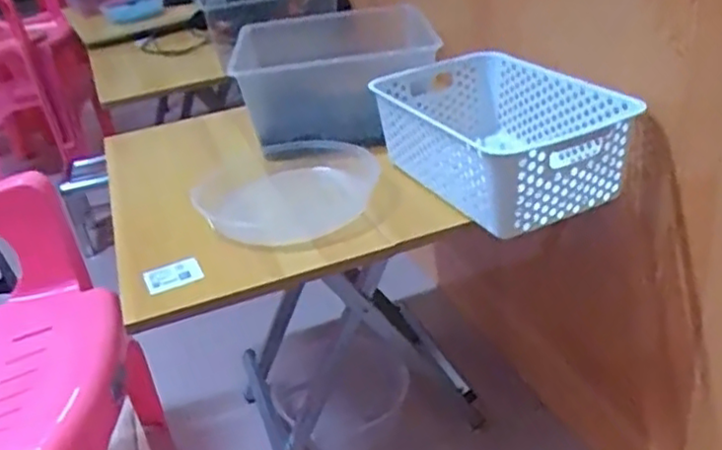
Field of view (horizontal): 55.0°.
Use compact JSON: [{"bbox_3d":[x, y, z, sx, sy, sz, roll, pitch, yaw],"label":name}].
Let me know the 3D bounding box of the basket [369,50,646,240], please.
[{"bbox_3d":[0.160,-0.115,0.864,0.209,0.106,0.312,-18,30,-19],"label":"basket"}]

